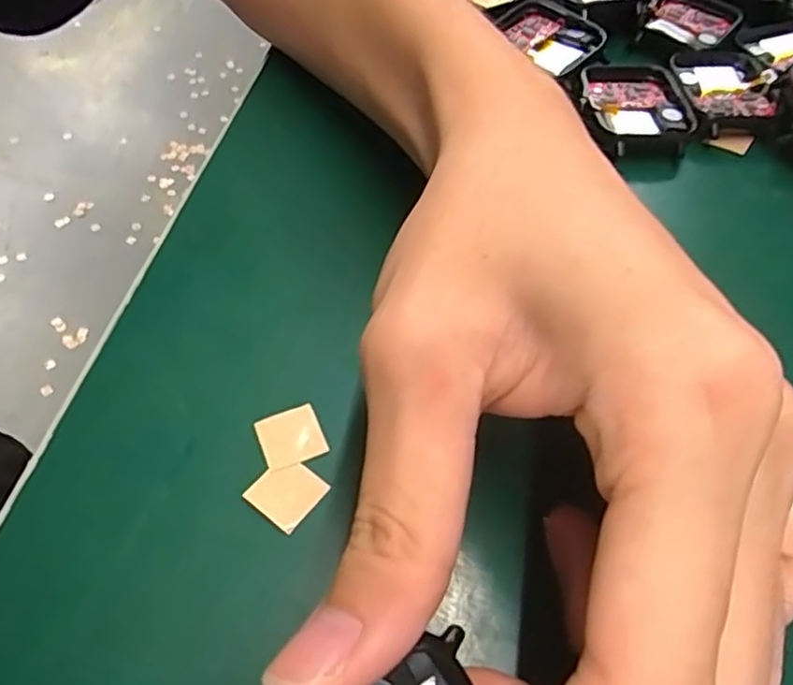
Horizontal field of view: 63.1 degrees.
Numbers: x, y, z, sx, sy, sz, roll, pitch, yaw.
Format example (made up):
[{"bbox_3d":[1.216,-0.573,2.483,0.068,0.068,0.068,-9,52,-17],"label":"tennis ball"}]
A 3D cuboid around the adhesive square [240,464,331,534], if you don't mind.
[{"bbox_3d":[-0.026,0.035,0.155,0.015,0.004,0.015,32,58,18],"label":"adhesive square"}]

